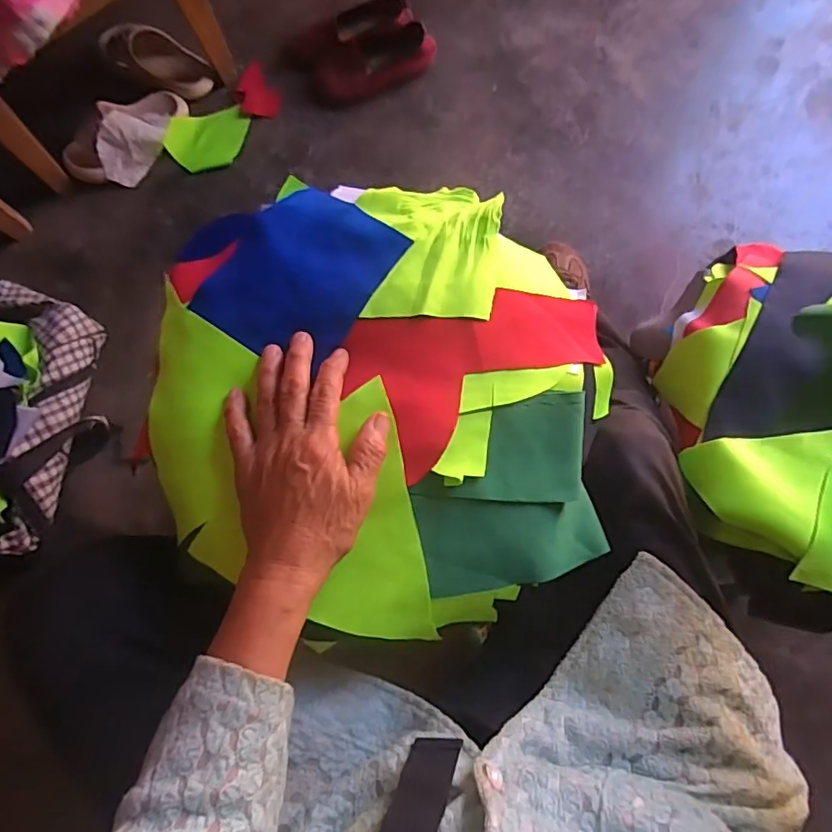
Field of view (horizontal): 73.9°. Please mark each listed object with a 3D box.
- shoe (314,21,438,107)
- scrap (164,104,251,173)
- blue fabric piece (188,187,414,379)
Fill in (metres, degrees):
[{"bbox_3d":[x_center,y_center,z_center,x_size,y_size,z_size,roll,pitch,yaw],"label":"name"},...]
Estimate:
[{"bbox_3d":[-0.077,-0.623,0.975,0.223,0.058,0.085,-24,78,-5],"label":"shoe"},{"bbox_3d":[-0.368,-0.499,0.992,0.151,0.025,0.111,-29,79,-6],"label":"scrap"},{"bbox_3d":[-0.089,-0.110,0.427,0.120,0.015,0.136,31,81,8],"label":"blue fabric piece"}]

